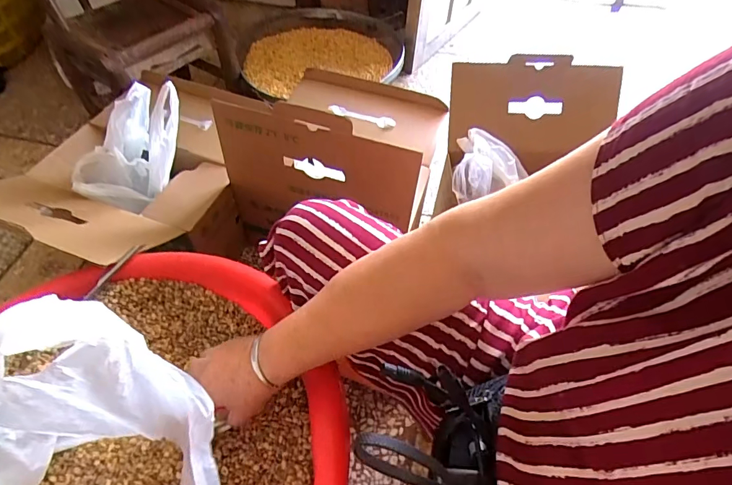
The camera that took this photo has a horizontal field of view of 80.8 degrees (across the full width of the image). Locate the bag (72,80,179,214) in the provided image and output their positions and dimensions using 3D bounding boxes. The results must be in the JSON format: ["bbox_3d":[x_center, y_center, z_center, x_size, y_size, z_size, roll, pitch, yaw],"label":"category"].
[{"bbox_3d":[-0.440,-0.206,0.826,0.133,0.267,0.141,10,37,-51],"label":"bag"}]

